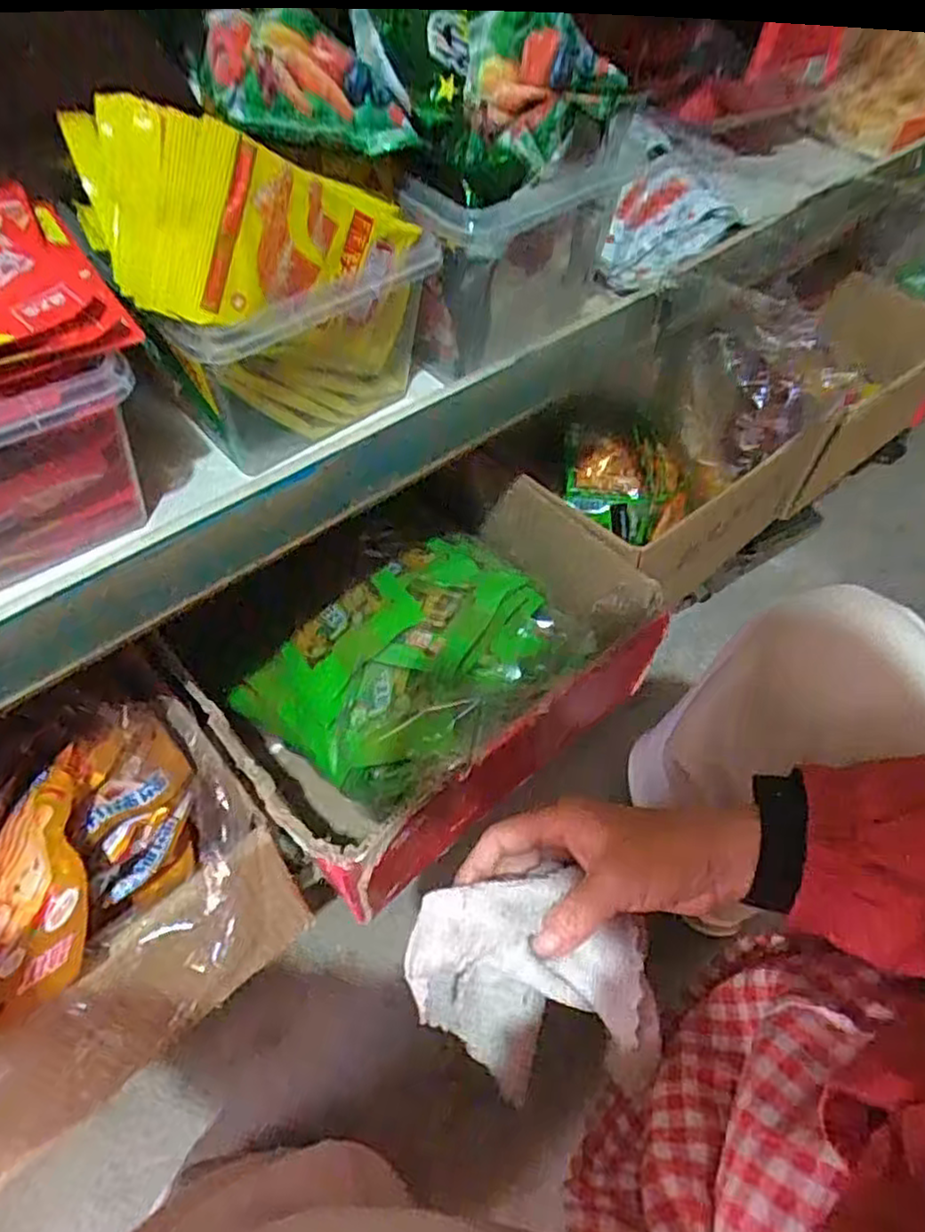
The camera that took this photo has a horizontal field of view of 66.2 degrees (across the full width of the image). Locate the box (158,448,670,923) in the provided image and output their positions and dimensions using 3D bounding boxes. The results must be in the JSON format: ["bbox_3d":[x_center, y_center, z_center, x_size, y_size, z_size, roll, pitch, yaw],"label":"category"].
[{"bbox_3d":[-0.025,0.046,0.598,0.233,0.151,0.330,38,61,23],"label":"box"}]

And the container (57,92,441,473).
[{"bbox_3d":[-0.098,-0.178,0.378,0.155,0.163,0.106,-30,60,-22],"label":"container"}]

